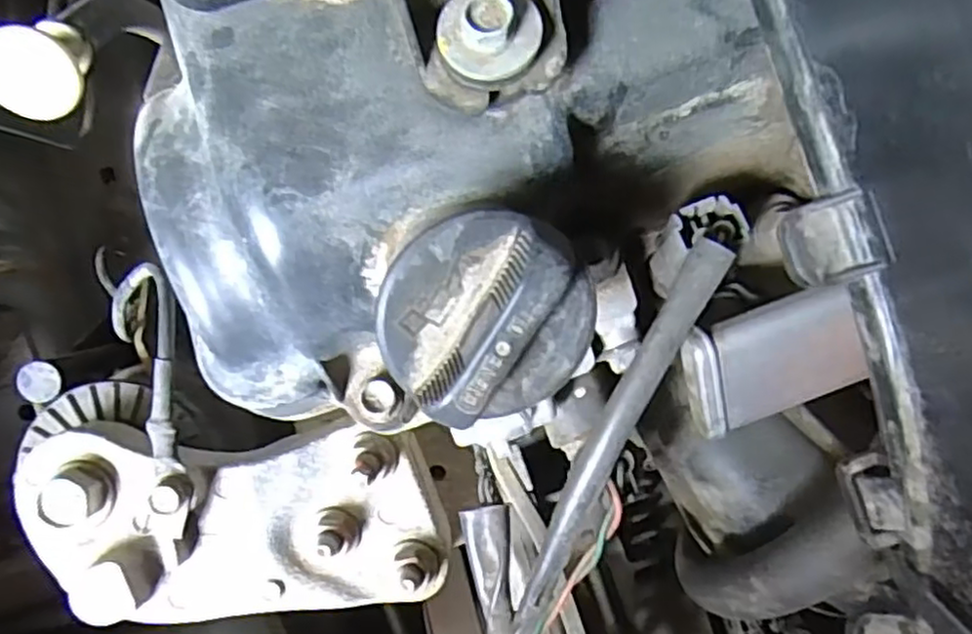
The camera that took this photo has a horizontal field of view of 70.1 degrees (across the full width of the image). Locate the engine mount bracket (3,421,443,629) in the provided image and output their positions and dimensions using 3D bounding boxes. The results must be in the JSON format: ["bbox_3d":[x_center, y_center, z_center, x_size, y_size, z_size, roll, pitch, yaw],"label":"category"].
[{"bbox_3d":[-0.085,0.073,0.238,0.137,0.030,0.062,-1,95,-3],"label":"engine mount bracket"}]

